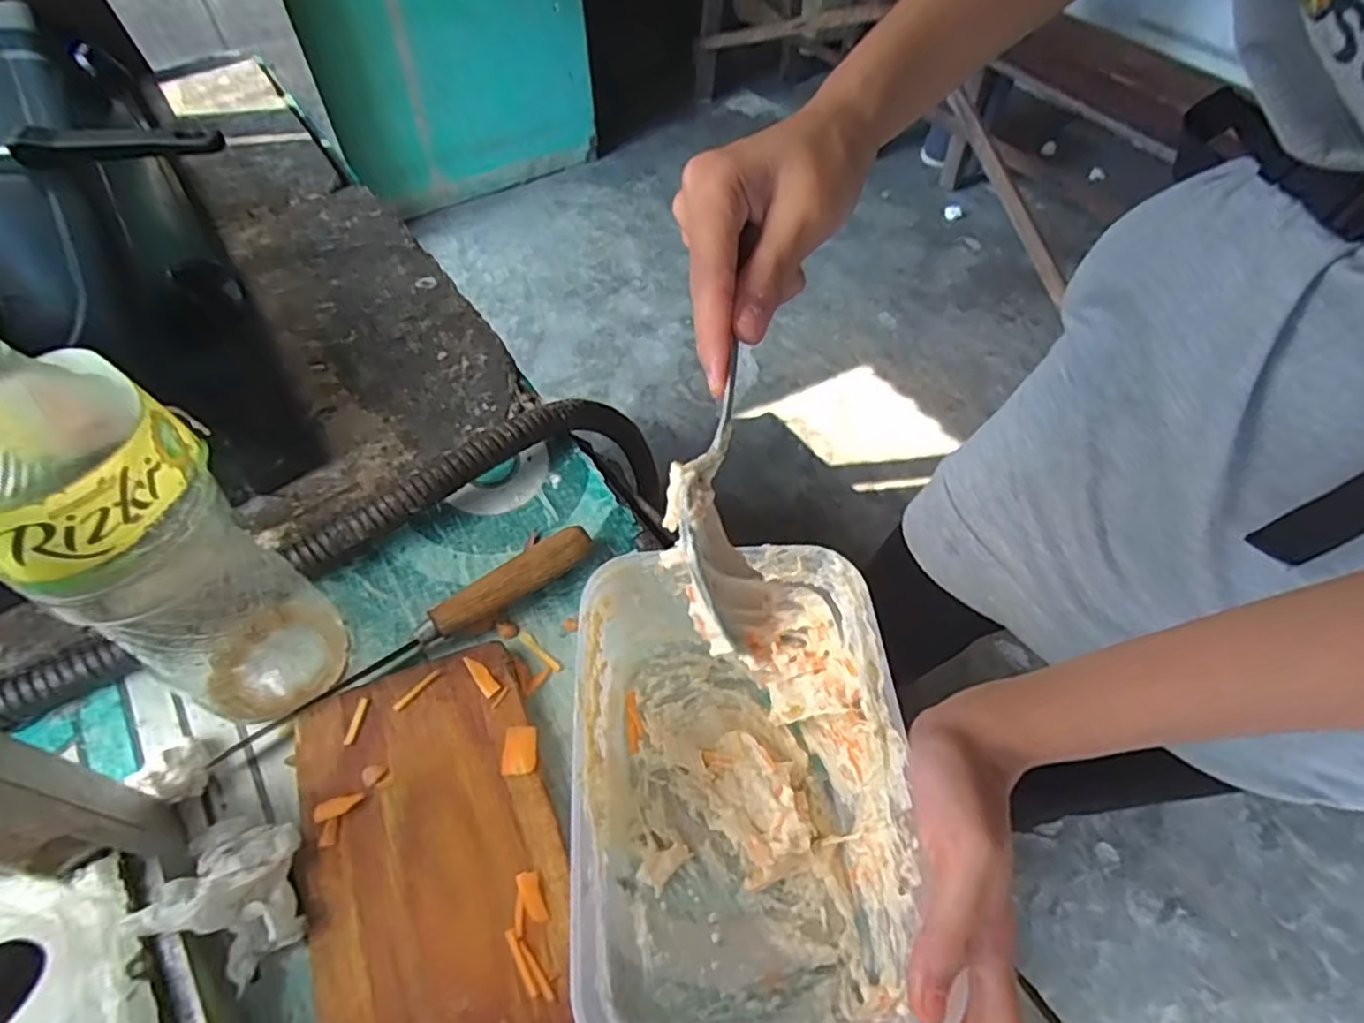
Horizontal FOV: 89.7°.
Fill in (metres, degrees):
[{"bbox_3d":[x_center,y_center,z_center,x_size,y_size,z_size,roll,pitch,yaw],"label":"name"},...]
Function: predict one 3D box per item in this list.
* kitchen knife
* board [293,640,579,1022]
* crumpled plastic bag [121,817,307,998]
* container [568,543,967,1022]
[{"bbox_3d":[-0.141,0.067,0.372,0.210,0.024,0.019,-31,61,-25],"label":"kitchen knife"},{"bbox_3d":[-0.107,0.173,0.304,0.109,0.010,0.227,-16,55,-16],"label":"board"},{"bbox_3d":[-0.193,0.159,0.292,0.064,0.030,0.056,15,55,9],"label":"crumpled plastic bag"},{"bbox_3d":[0.021,0.123,0.304,0.131,0.093,0.191,-2,53,-6],"label":"container"}]

